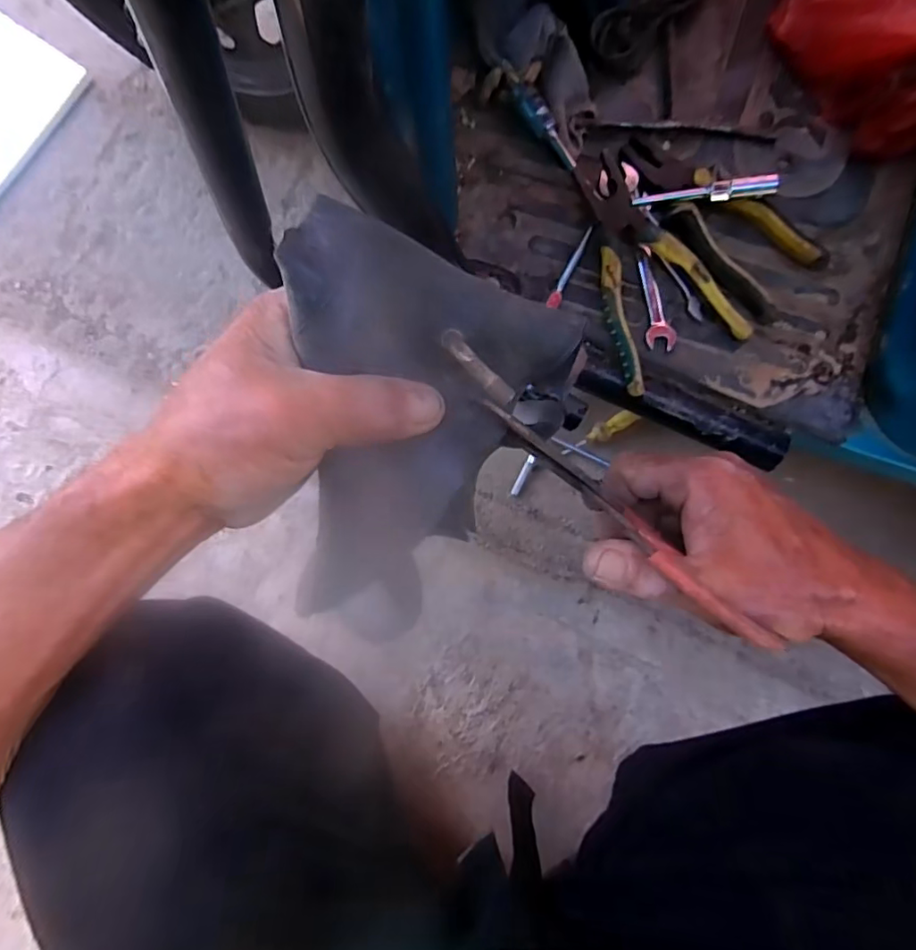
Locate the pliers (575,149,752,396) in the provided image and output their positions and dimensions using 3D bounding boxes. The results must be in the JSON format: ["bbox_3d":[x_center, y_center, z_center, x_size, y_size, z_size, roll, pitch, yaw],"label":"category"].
[{"bbox_3d":[0.164,-0.185,0.468,0.105,0.027,0.208,-18,85,-2],"label":"pliers"}]

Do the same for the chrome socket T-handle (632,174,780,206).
[{"bbox_3d":[0.205,-0.233,0.460,0.110,0.015,0.019,1,84,17],"label":"chrome socket T-handle"}]

